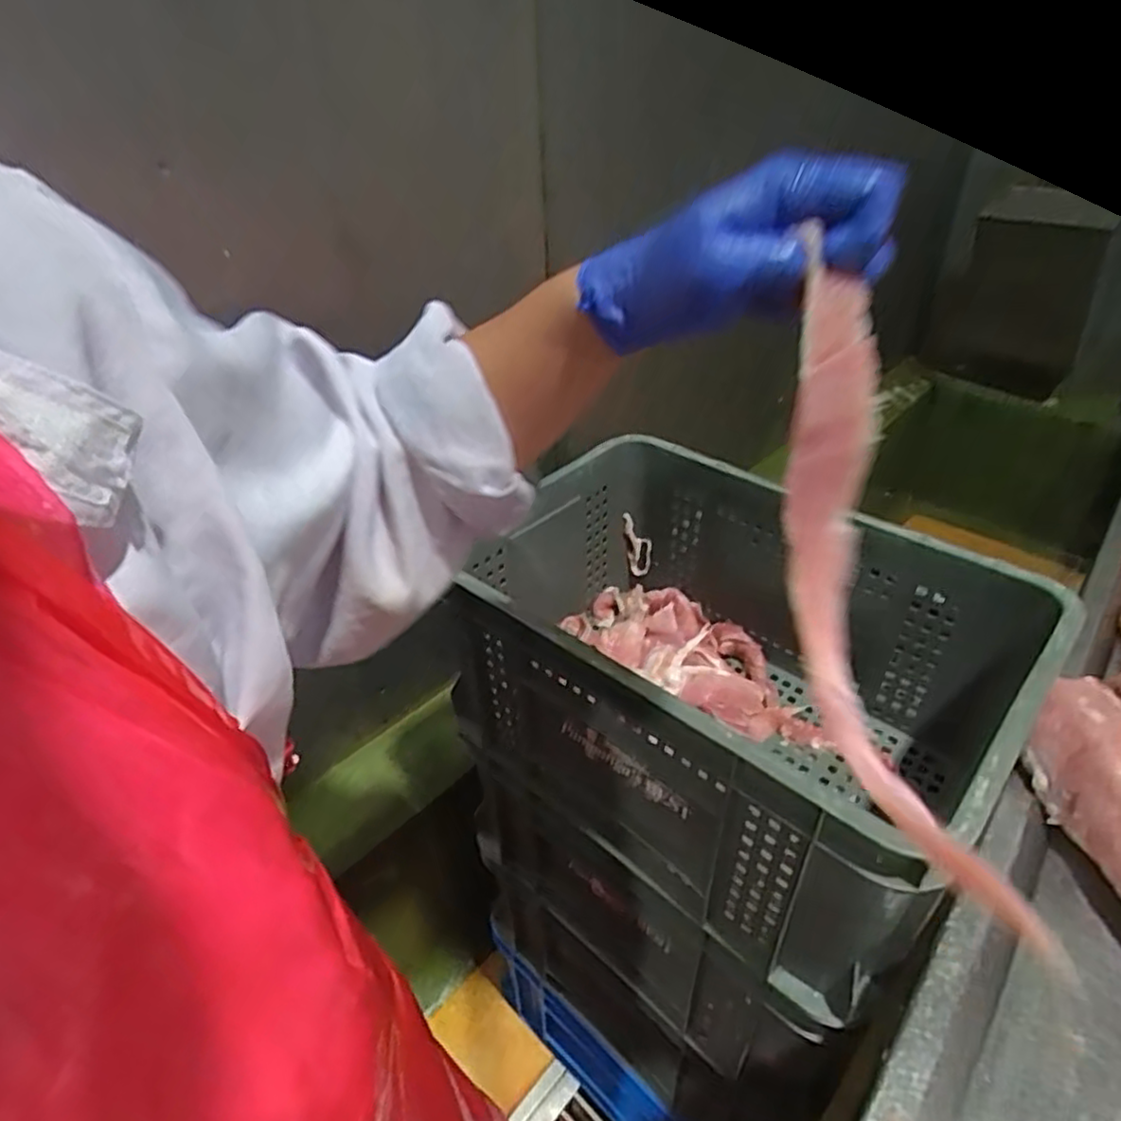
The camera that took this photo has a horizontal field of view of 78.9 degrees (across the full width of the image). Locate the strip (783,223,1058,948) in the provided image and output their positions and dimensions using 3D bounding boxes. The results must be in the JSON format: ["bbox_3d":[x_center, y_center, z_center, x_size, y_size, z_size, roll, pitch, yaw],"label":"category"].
[{"bbox_3d":[0.127,0.003,0.286,0.038,0.255,0.096,-5,-10,-6],"label":"strip"}]

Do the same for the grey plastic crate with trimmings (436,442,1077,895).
[{"bbox_3d":[0.157,0.099,0.714,0.516,0.243,0.370,27,46,34],"label":"grey plastic crate with trimmings"}]

